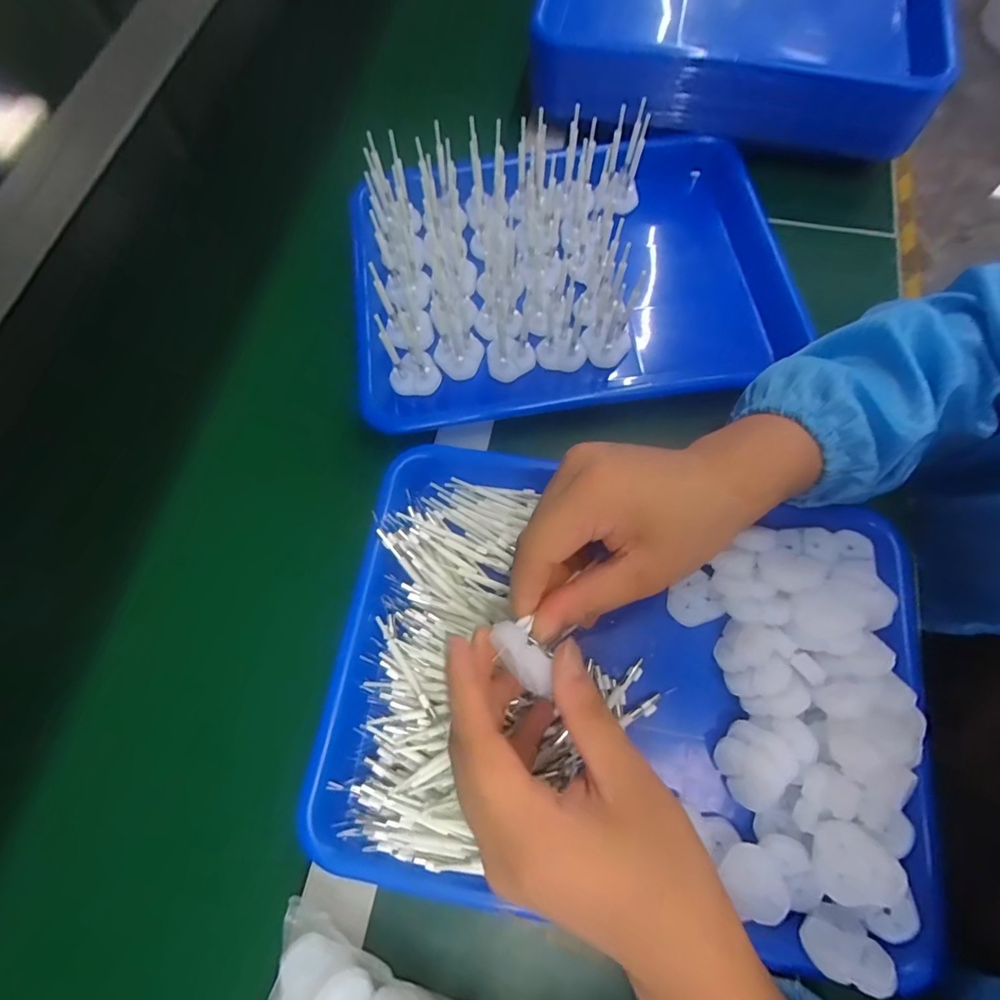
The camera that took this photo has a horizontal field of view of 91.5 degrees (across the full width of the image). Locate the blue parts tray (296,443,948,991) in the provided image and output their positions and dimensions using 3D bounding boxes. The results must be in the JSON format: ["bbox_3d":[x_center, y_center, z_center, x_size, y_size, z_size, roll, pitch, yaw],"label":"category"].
[{"bbox_3d":[0.069,0.099,0.283,0.327,0.041,0.241,9,71,5],"label":"blue parts tray"}]

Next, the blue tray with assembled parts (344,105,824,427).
[{"bbox_3d":[0.057,-0.187,0.386,0.341,0.082,0.255,-8,71,-1],"label":"blue tray with assembled parts"}]

